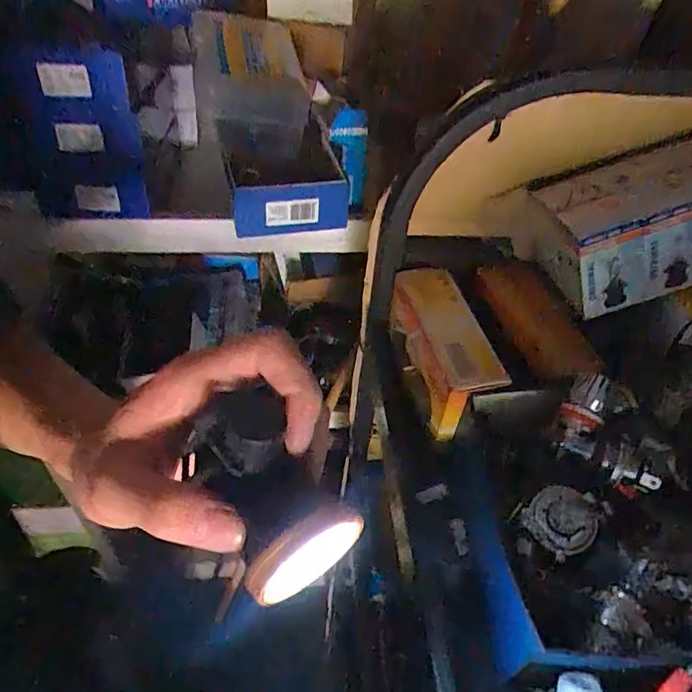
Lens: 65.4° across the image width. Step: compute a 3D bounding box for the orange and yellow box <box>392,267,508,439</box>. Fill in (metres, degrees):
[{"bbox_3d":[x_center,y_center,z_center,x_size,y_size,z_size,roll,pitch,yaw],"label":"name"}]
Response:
[{"bbox_3d":[0.079,-0.002,0.451,0.055,0.061,0.146,-7,48,-12],"label":"orange and yellow box"}]

